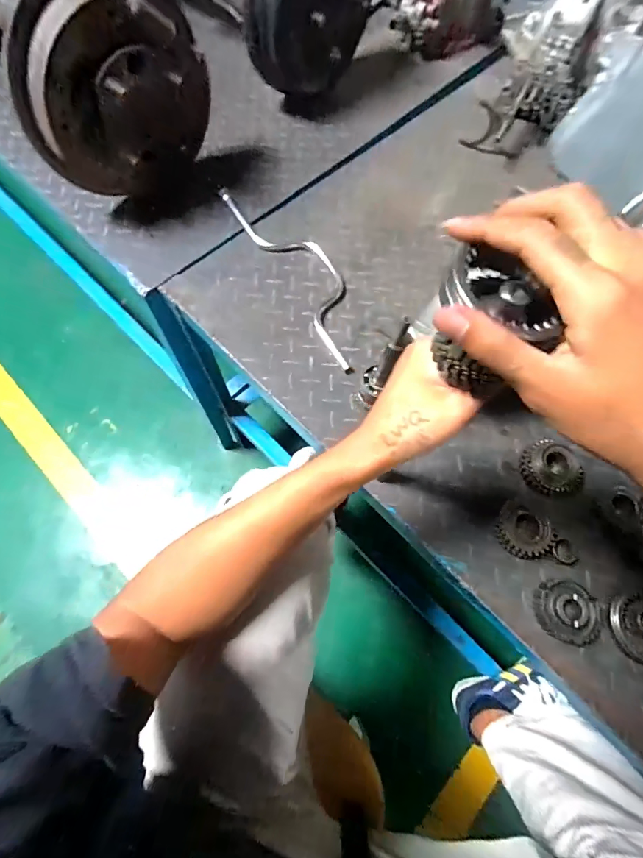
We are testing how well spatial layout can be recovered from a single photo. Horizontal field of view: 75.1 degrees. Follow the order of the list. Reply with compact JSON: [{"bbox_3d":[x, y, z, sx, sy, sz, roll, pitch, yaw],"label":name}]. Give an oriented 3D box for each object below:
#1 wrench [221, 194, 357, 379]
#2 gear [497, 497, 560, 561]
[{"bbox_3d":[-0.029,-0.252,0.643,0.084,0.016,0.377,-30,72,-13],"label":"wrench"},{"bbox_3d":[0.247,0.123,0.504,0.070,0.016,0.062,25,69,7],"label":"gear"}]

